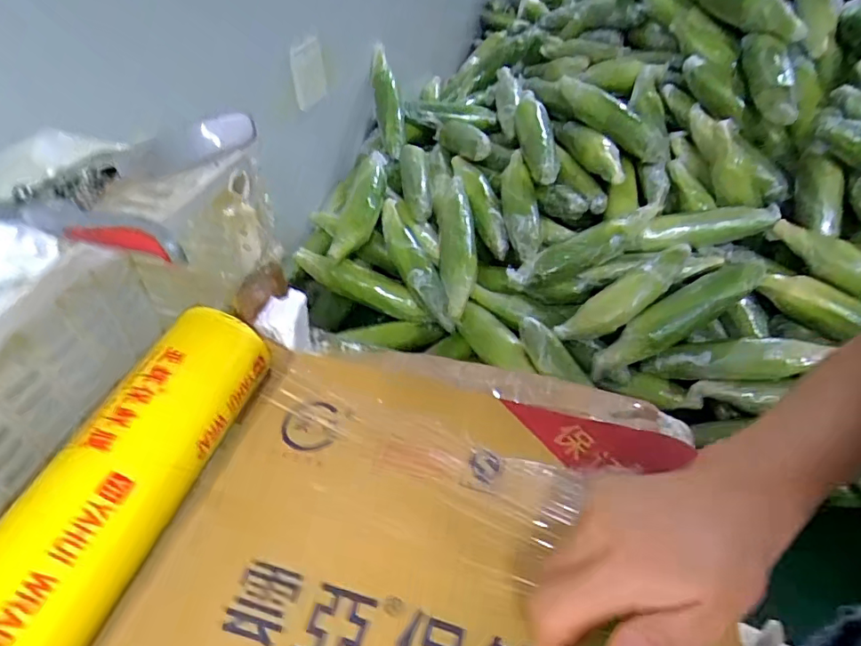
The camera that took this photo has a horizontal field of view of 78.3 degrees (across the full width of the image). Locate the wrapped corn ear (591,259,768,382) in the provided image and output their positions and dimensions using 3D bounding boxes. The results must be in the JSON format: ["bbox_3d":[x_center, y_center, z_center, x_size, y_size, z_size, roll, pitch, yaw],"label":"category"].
[{"bbox_3d":[0.343,-0.012,0.724,0.292,0.046,0.054,-31,46,-9],"label":"wrapped corn ear"}]

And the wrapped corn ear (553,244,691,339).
[{"bbox_3d":[0.266,-0.041,0.713,0.223,0.044,0.048,-34,46,-9],"label":"wrapped corn ear"}]

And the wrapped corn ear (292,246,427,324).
[{"bbox_3d":[-0.107,-0.059,0.827,0.227,0.053,0.054,24,44,-1],"label":"wrapped corn ear"}]

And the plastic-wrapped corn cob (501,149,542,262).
[{"bbox_3d":[0.142,-0.183,0.836,0.054,0.040,0.240,-2,56,3],"label":"plastic-wrapped corn cob"}]

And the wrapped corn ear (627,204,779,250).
[{"bbox_3d":[0.398,-0.138,0.786,0.212,0.056,0.041,-1,42,-1],"label":"wrapped corn ear"}]

